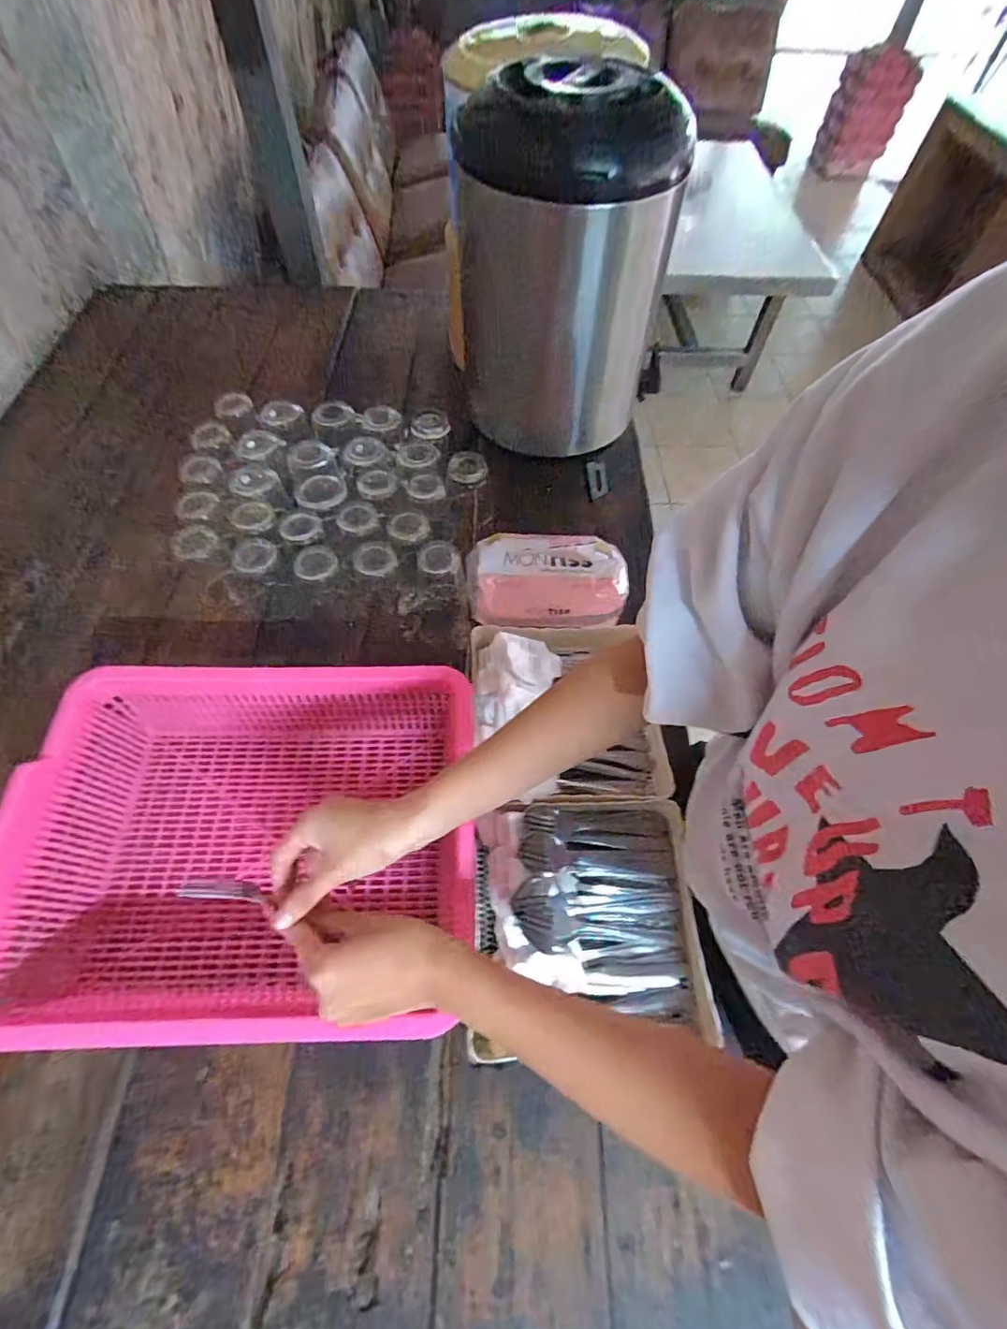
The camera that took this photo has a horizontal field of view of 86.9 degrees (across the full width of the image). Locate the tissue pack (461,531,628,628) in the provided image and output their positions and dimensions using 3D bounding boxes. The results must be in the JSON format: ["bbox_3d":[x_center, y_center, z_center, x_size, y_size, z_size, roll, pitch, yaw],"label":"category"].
[{"bbox_3d":[0.056,-0.109,0.681,0.204,0.070,0.110,2,60,0],"label":"tissue pack"}]

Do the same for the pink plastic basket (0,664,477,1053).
[{"bbox_3d":[-0.234,0.166,0.510,0.382,0.125,0.313,-1,60,-2],"label":"pink plastic basket"}]

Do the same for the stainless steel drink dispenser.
[{"bbox_3d":[0.062,-0.436,0.627,0.224,0.335,0.198,21,62,10],"label":"stainless steel drink dispenser"}]

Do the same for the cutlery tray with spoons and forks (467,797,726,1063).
[{"bbox_3d":[0.078,0.230,0.496,0.205,0.060,0.202,-2,60,-2],"label":"cutlery tray with spoons and forks"}]

